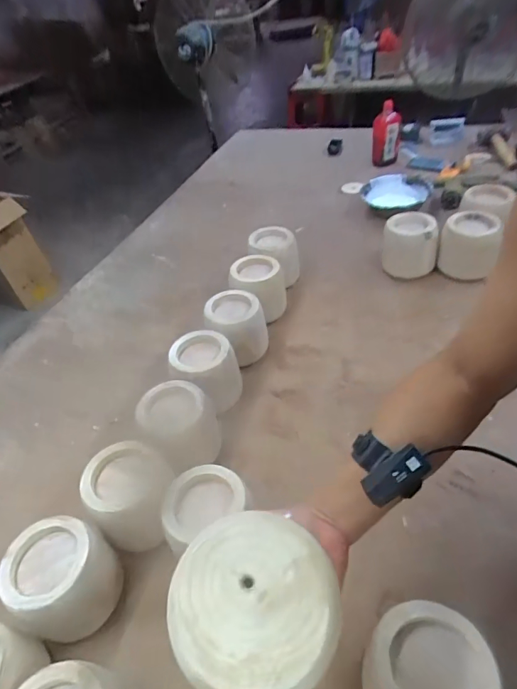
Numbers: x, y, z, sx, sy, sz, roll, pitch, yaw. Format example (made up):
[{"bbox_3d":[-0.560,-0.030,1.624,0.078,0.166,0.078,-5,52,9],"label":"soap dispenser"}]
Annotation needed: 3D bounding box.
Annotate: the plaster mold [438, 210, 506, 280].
[{"bbox_3d":[0.520,-0.240,1.069,0.130,0.121,0.105,12,49,25],"label":"plaster mold"}]

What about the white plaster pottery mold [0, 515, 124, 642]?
[{"bbox_3d":[-0.274,0.337,0.621,0.130,0.129,0.127,-5,42,5],"label":"white plaster pottery mold"}]

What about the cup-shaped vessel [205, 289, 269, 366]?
[{"bbox_3d":[-0.045,-0.038,0.978,0.129,0.137,0.124,-11,42,-2],"label":"cup-shaped vessel"}]

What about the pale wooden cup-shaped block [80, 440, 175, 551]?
[{"bbox_3d":[-0.200,0.245,0.707,0.128,0.128,0.132,-29,45,-20],"label":"pale wooden cup-shaped block"}]

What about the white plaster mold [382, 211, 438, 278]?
[{"bbox_3d":[0.387,-0.257,1.110,0.135,0.118,0.117,4,46,18],"label":"white plaster mold"}]

